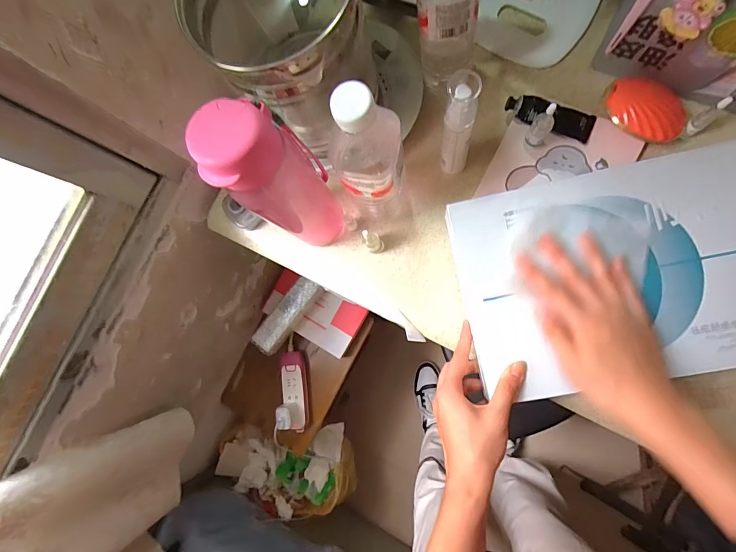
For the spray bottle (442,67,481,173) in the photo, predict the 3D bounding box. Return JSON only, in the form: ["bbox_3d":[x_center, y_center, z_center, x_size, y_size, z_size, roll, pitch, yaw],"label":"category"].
[{"bbox_3d":[0.094,-0.150,0.392,0.028,0.163,0.030,0,85,8],"label":"spray bottle"}]

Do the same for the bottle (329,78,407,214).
[{"bbox_3d":[0.007,-0.105,0.374,0.059,0.220,0.056,-4,84,8],"label":"bottle"}]

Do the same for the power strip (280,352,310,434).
[{"bbox_3d":[-0.162,0.259,0.844,0.049,0.039,0.171,-7,84,7],"label":"power strip"}]

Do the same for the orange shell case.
[{"bbox_3d":[0.308,-0.184,0.419,0.088,0.031,0.065,38,91,9],"label":"orange shell case"}]

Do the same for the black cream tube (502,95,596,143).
[{"bbox_3d":[0.215,-0.190,0.445,0.102,0.025,0.034,23,88,9],"label":"black cream tube"}]

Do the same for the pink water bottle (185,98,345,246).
[{"bbox_3d":[-0.079,-0.089,0.369,0.068,0.223,0.069,-1,85,8],"label":"pink water bottle"}]

